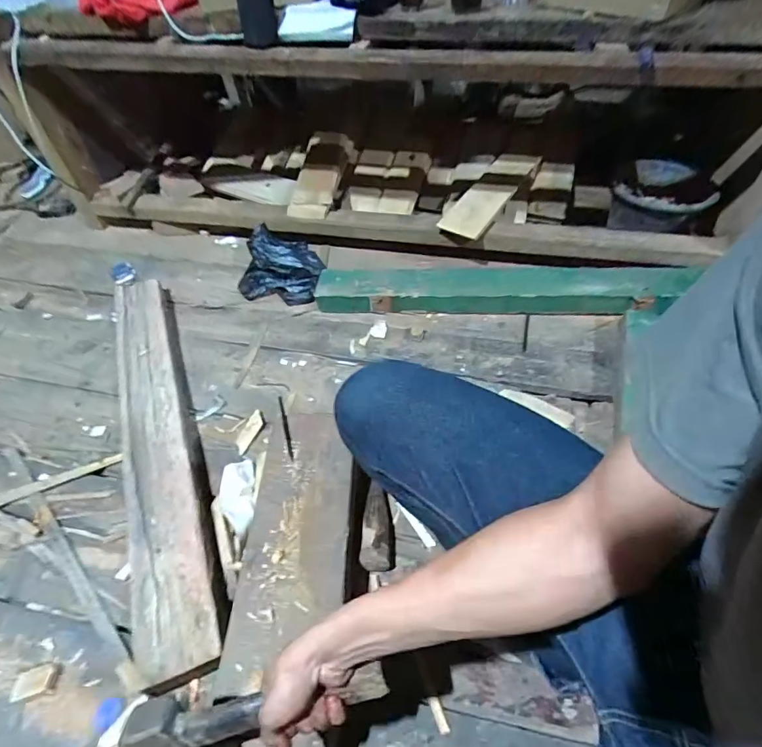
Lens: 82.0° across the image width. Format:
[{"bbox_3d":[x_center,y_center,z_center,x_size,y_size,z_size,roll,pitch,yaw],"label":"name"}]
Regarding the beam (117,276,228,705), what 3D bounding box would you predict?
[{"bbox_3d":[-0.427,0.081,0.833,0.125,0.083,0.898,-18,50,-17],"label":"beam"}]

